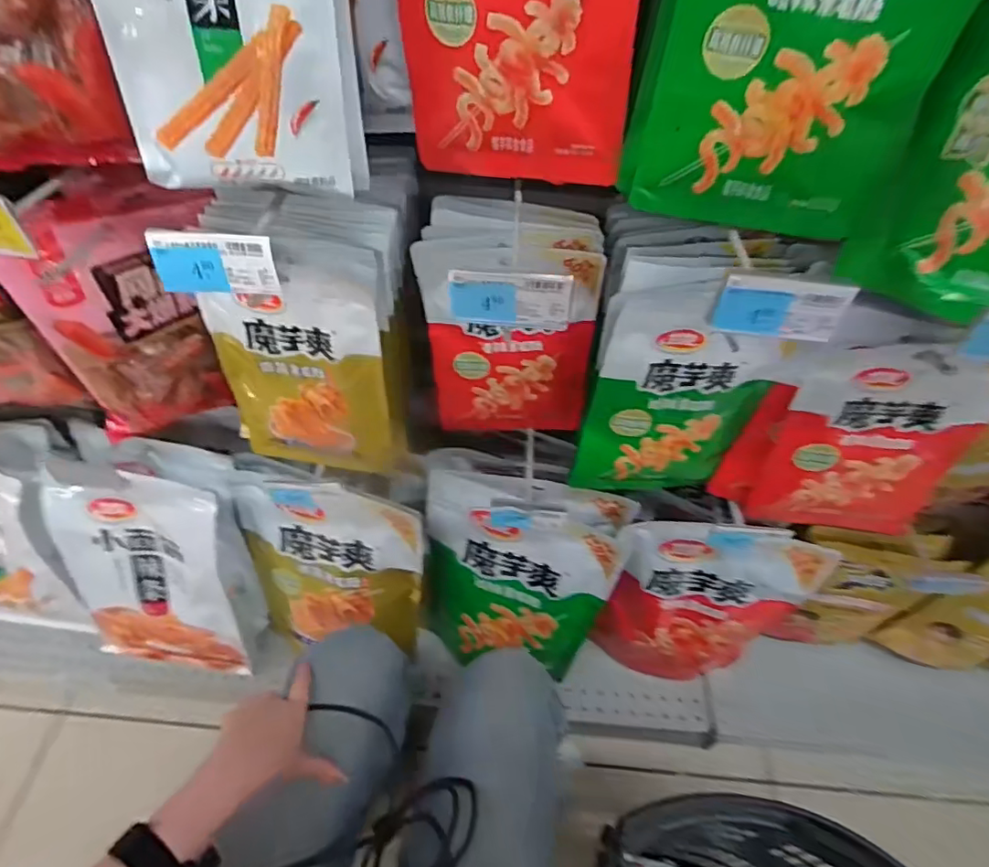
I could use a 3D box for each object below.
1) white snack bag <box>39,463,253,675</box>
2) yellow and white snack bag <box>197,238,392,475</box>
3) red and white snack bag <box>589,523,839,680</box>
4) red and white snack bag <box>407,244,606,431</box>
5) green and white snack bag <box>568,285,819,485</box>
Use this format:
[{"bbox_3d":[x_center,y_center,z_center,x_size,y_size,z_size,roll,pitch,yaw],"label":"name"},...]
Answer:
[{"bbox_3d":[-0.464,0.208,0.764,0.222,0.351,0.037,10,30,2],"label":"white snack bag"},{"bbox_3d":[-0.186,-0.059,0.547,0.162,0.262,0.025,9,43,4],"label":"yellow and white snack bag"},{"bbox_3d":[0.277,0.229,0.739,0.229,0.367,0.080,11,54,4],"label":"red and white snack bag"},{"bbox_3d":[0.013,-0.088,0.589,0.176,0.234,0.036,7,54,1],"label":"red and white snack bag"},{"bbox_3d":[0.182,-0.026,0.529,0.177,0.247,0.032,-1,54,-4],"label":"green and white snack bag"}]

